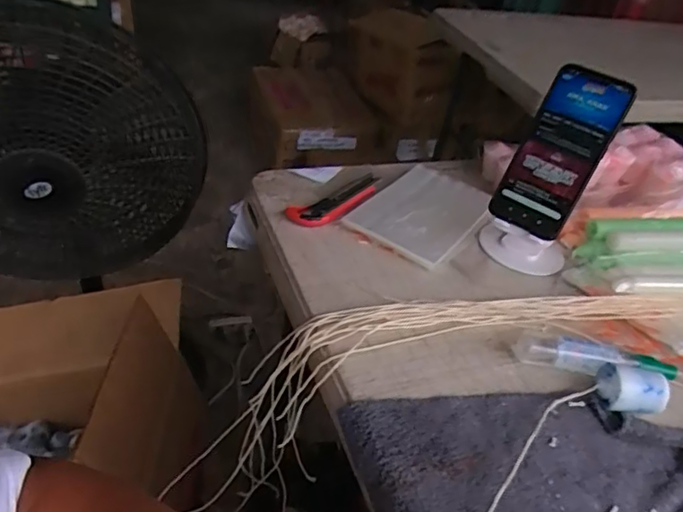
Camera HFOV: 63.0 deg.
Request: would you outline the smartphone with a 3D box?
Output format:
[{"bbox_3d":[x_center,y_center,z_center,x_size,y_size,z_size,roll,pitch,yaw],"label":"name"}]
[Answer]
[{"bbox_3d":[0.213,-0.101,0.547,0.073,0.161,0.009,30,14,20],"label":"smartphone"}]

